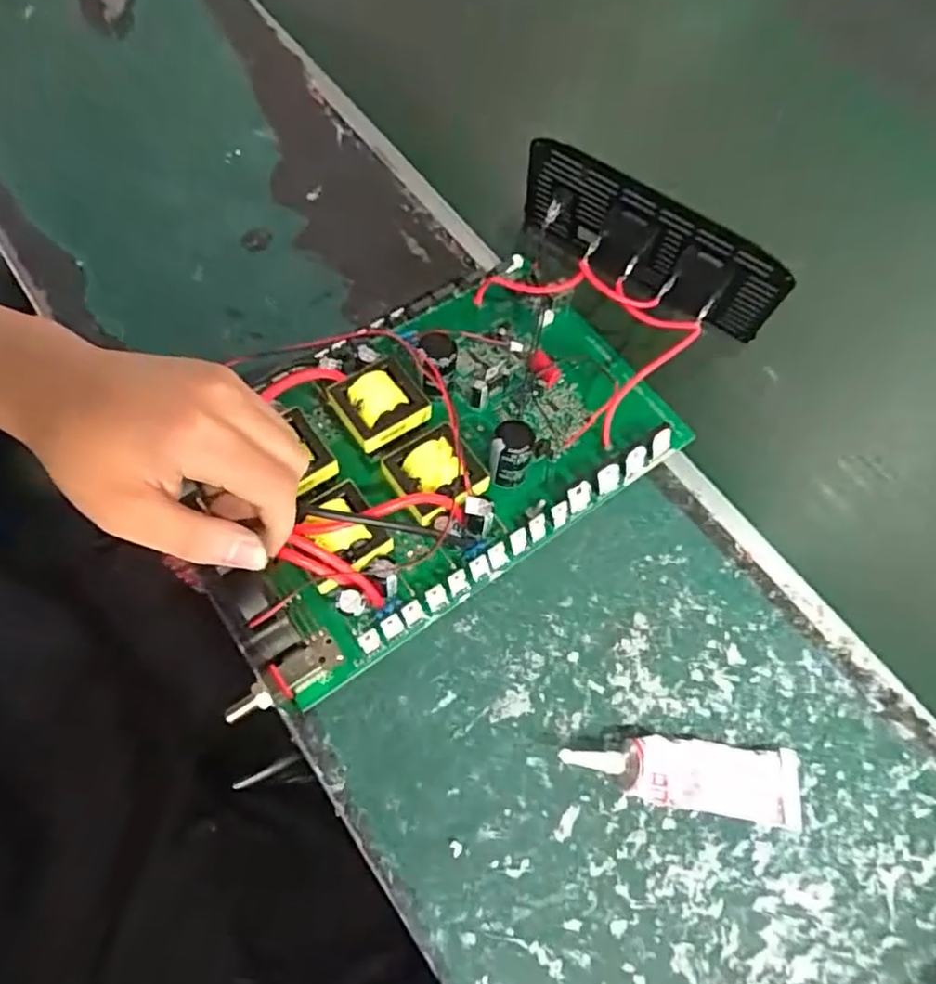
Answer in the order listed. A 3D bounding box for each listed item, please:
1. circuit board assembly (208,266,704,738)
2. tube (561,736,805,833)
[{"bbox_3d":[-0.025,-0.035,0.381,0.292,0.072,0.178,-34,72,-13],"label":"circuit board assembly"},{"bbox_3d":[0.111,0.145,0.334,0.122,0.022,0.035,10,65,0],"label":"tube"}]

